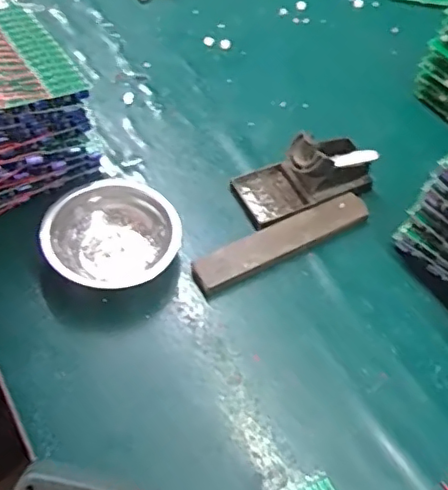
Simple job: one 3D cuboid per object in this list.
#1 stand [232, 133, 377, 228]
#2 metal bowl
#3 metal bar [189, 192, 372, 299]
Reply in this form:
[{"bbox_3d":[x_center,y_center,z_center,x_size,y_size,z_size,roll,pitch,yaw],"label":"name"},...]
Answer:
[{"bbox_3d":[0.090,-0.082,0.619,0.148,0.060,0.071,-22,59,-17],"label":"stand"},{"bbox_3d":[-0.107,-0.007,0.562,0.126,0.048,0.121,10,55,4],"label":"metal bowl"},{"bbox_3d":[0.062,-0.007,0.585,0.202,0.019,0.038,-25,60,-19],"label":"metal bar"}]

